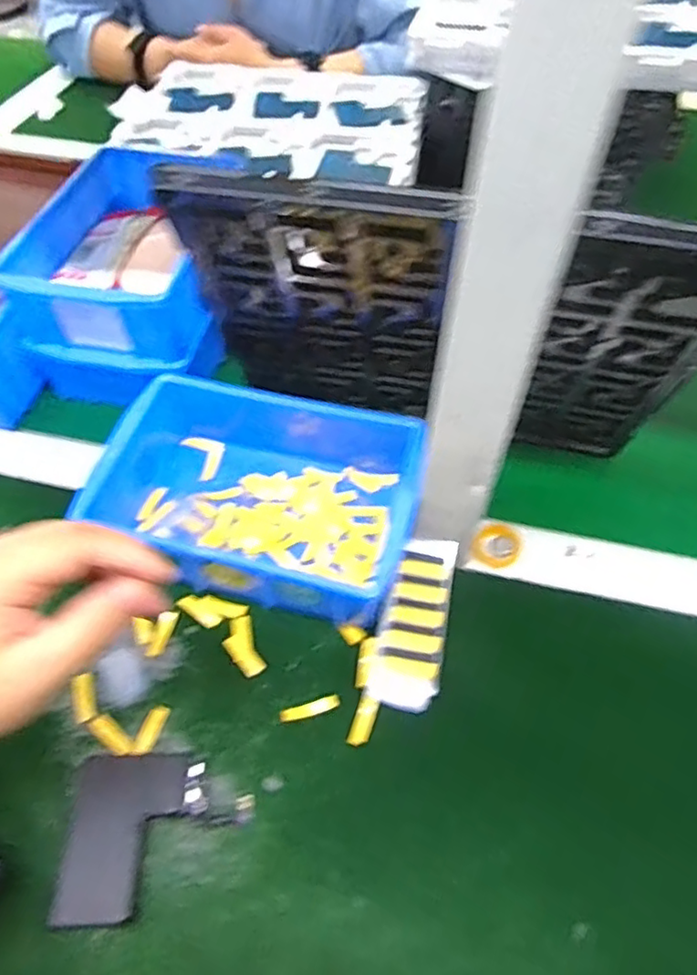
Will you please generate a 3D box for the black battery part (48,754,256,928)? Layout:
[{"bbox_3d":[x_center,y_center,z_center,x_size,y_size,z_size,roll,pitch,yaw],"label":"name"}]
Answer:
[{"bbox_3d":[-0.099,0.178,0.329,0.091,0.013,0.074,-3,54,-3],"label":"black battery part"}]

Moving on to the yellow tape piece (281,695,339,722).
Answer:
[{"bbox_3d":[-0.022,0.130,0.371,0.036,0.004,0.008,-15,60,-8],"label":"yellow tape piece"}]

